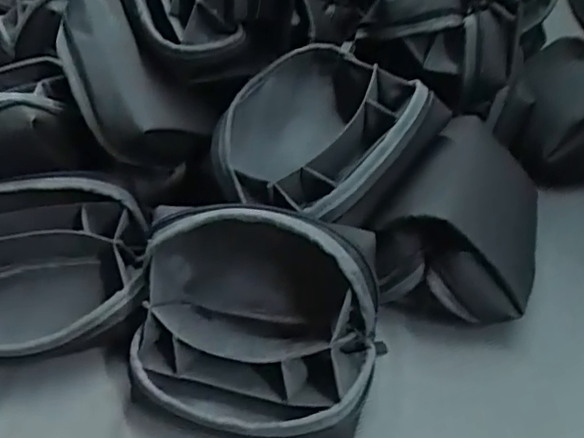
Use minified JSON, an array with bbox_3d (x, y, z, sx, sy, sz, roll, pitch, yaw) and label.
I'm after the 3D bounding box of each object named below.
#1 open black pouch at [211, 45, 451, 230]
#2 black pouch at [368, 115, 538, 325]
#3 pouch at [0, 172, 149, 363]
[{"bbox_3d":[0.026,-0.064,0.476,0.139,0.089,0.147,20,42,31],"label":"open black pouch"},{"bbox_3d":[0.141,0.001,0.483,0.103,0.105,0.161,12,38,24],"label":"black pouch"},{"bbox_3d":[-0.195,0.046,0.469,0.166,0.106,0.110,-5,35,-1],"label":"pouch"}]

